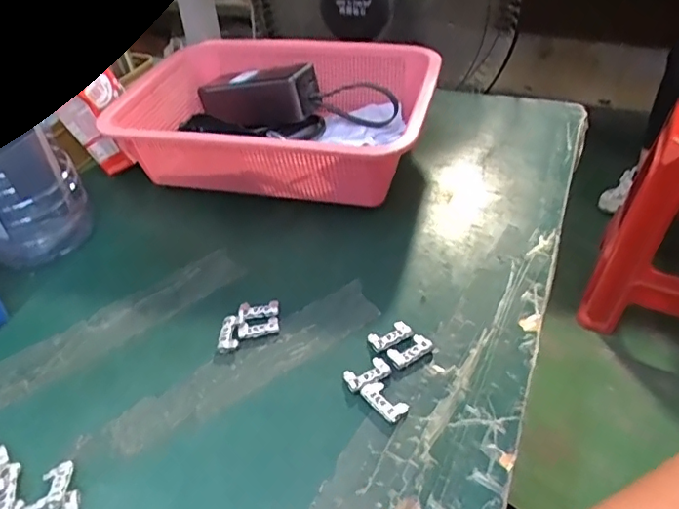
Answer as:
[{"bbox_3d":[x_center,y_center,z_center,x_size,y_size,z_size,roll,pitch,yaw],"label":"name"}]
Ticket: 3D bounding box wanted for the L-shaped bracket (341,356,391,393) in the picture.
[{"bbox_3d":[0.019,0.080,0.370,0.030,0.005,0.019,-20,43,-18],"label":"L-shaped bracket"}]

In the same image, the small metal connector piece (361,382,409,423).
[{"bbox_3d":[0.028,0.094,0.353,0.031,0.006,0.016,31,51,34],"label":"small metal connector piece"}]

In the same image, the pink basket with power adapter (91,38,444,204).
[{"bbox_3d":[-0.059,-0.141,0.572,0.307,0.091,0.219,8,42,14],"label":"pink basket with power adapter"}]

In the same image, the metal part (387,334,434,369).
[{"bbox_3d":[0.049,0.066,0.381,0.029,0.007,0.017,-21,43,-19],"label":"metal part"}]

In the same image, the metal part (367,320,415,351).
[{"bbox_3d":[0.036,0.058,0.392,0.030,0.005,0.016,-23,44,-21],"label":"metal part"}]

